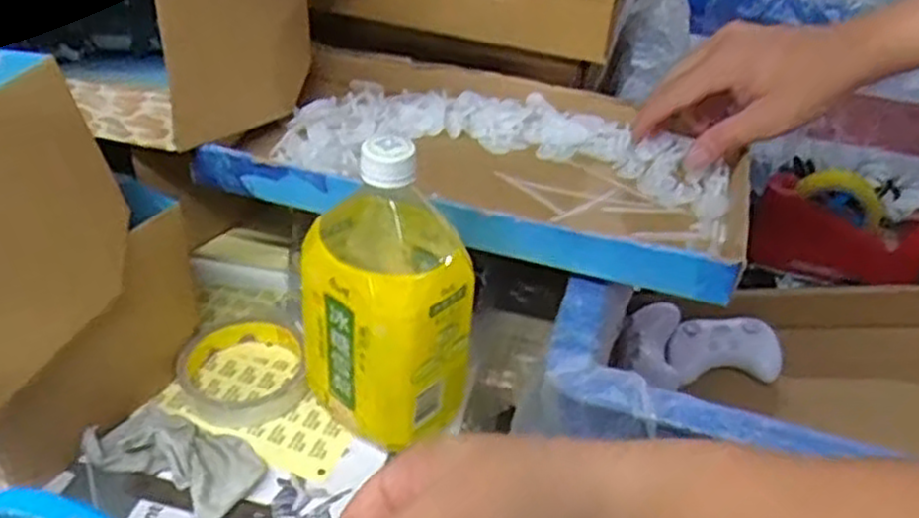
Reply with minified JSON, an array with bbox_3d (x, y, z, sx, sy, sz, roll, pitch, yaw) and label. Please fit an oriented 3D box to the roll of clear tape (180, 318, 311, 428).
[{"bbox_3d":[-0.148,0.074,0.537,0.082,0.023,0.084,4,37,-3],"label":"roll of clear tape"}]

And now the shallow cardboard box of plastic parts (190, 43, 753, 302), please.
[{"bbox_3d":[0.019,-0.073,0.568,0.364,0.043,0.211,13,38,9],"label":"shallow cardboard box of plastic parts"}]

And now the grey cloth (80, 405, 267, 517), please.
[{"bbox_3d":[-0.173,0.116,0.478,0.099,0.027,0.059,22,40,20],"label":"grey cloth"}]

